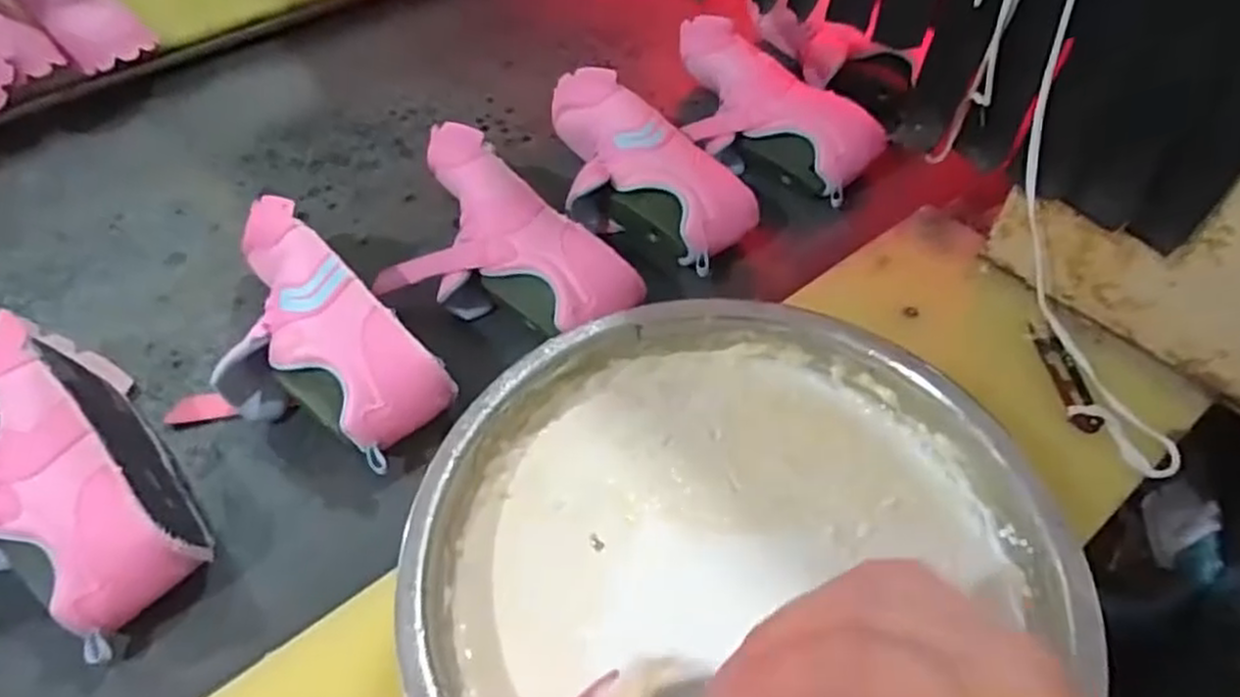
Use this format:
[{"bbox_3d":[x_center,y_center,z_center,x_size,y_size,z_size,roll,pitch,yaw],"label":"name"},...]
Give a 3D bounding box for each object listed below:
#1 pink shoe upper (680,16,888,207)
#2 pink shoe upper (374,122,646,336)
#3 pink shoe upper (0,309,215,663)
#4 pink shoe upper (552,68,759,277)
[{"bbox_3d":[0.134,-0.251,0.796,0.284,0.079,0.127,37,60,26],"label":"pink shoe upper"},{"bbox_3d":[-0.125,-0.083,0.666,0.143,0.089,0.275,-37,60,-26],"label":"pink shoe upper"},{"bbox_3d":[-0.392,0.091,0.518,0.240,0.085,0.181,24,55,18],"label":"pink shoe upper"},{"bbox_3d":[-0.002,-0.171,0.745,0.117,0.095,0.283,-35,59,-25],"label":"pink shoe upper"}]

